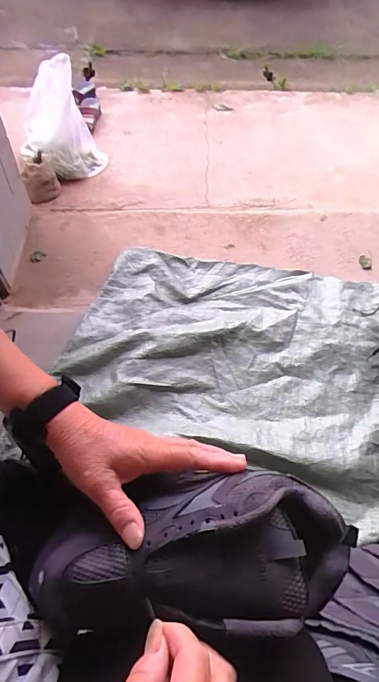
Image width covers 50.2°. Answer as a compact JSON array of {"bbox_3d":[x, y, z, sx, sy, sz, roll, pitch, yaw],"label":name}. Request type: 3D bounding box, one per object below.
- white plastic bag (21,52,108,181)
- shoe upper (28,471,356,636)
[{"bbox_3d":[-0.350,-0.578,1.090,0.215,0.313,0.184,-20,61,-15],"label":"white plastic bag"},{"bbox_3d":[-0.003,0.164,0.323,0.242,0.071,0.113,-8,58,5],"label":"shoe upper"}]

